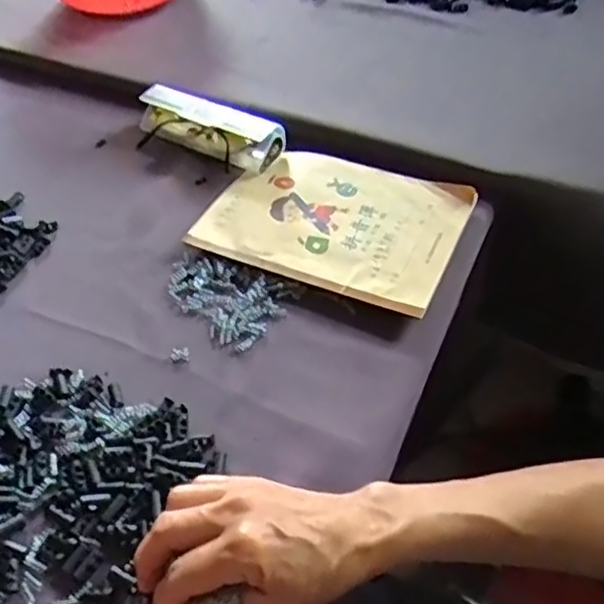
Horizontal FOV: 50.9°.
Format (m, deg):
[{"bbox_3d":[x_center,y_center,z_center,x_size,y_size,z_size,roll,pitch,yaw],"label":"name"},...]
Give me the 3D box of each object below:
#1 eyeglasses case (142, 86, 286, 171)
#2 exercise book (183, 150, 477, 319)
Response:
[{"bbox_3d":[-0.092,-0.165,0.603,0.155,0.040,0.043,25,57,21],"label":"eyeglasses case"},{"bbox_3d":[0.025,-0.067,0.530,0.204,0.018,0.140,20,55,18],"label":"exercise book"}]

